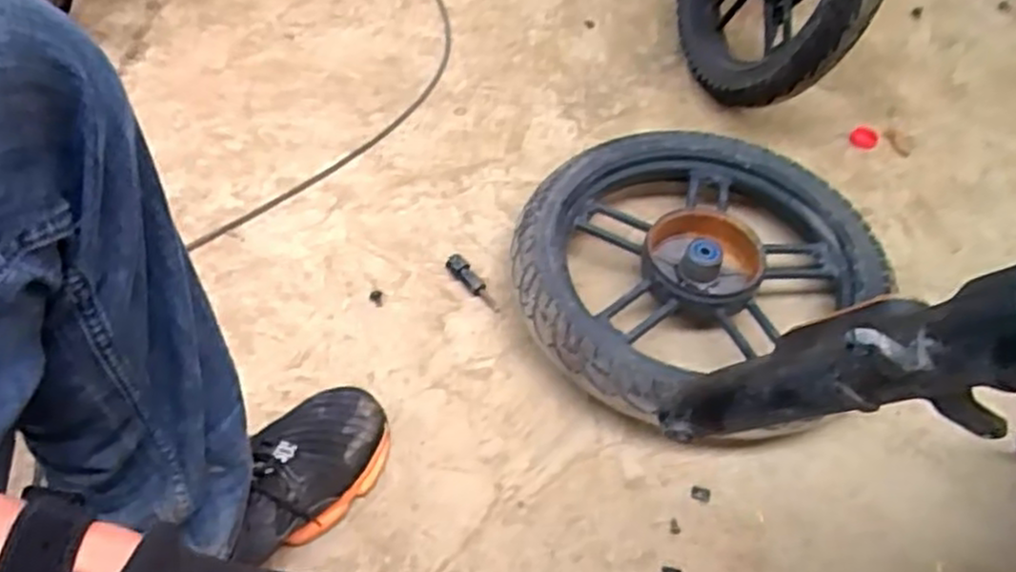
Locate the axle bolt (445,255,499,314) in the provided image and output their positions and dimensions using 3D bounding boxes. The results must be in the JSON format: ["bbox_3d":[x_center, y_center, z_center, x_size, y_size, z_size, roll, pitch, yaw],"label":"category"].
[{"bbox_3d":[-0.038,-0.004,0.815,0.016,0.024,0.082,-31,58,-24],"label":"axle bolt"}]

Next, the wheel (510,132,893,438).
[{"bbox_3d":[0.186,-0.017,0.794,0.338,0.080,0.374,32,57,23],"label":"wheel"}]

